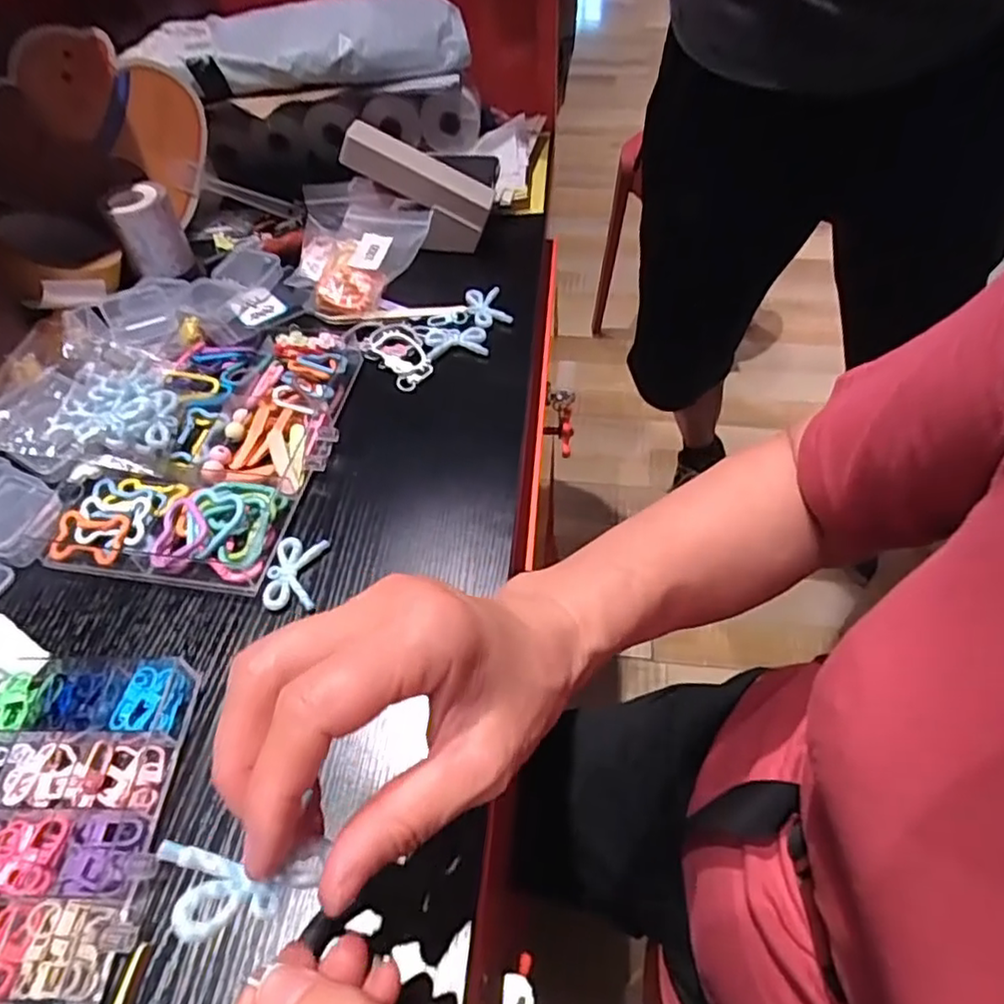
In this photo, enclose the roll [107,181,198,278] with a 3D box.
[{"bbox_3d":[-0.302,-0.231,0.574,0.047,0.065,0.054,-27,55,-18],"label":"roll"}]

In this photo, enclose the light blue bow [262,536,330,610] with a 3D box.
[{"bbox_3d":[-0.119,0.041,0.384,0.030,0.007,0.046,-1,51,1],"label":"light blue bow"}]

